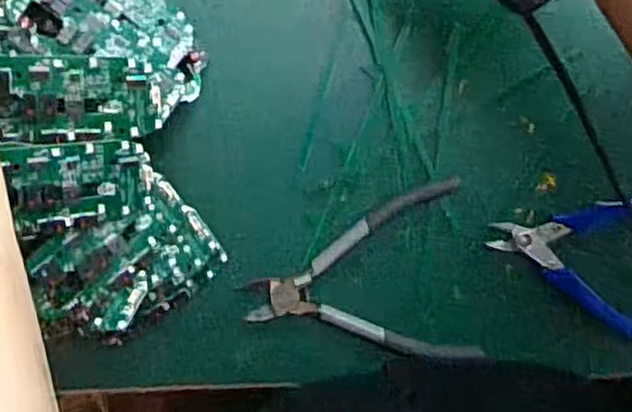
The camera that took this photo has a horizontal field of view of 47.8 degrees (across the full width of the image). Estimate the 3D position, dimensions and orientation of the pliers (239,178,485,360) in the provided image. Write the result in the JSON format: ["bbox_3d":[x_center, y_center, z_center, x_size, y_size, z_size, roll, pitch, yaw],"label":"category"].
[{"bbox_3d":[0.026,0.049,0.440,0.137,0.014,0.107,-9,95,-1],"label":"pliers"}]

